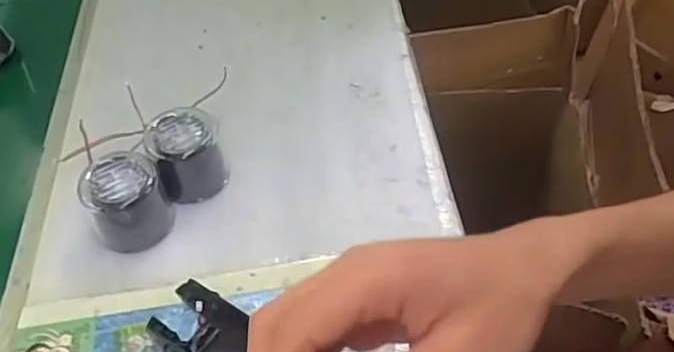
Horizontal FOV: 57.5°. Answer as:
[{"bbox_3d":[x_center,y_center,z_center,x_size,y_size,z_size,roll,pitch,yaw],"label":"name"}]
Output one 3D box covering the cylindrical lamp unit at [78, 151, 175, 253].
[{"bbox_3d":[-0.157,0.020,0.462,0.056,0.061,0.047,-25,54,-16],"label":"cylindrical lamp unit"}]

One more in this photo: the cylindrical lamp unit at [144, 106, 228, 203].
[{"bbox_3d":[-0.121,-0.018,0.498,0.052,0.058,0.054,-1,51,2],"label":"cylindrical lamp unit"}]

